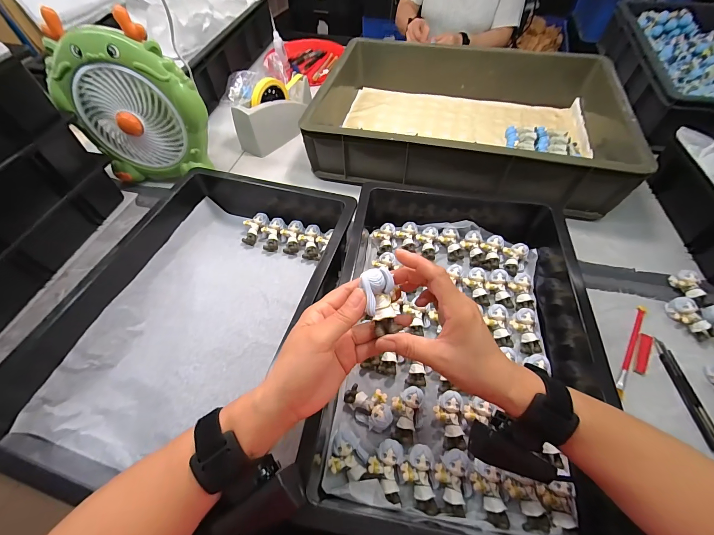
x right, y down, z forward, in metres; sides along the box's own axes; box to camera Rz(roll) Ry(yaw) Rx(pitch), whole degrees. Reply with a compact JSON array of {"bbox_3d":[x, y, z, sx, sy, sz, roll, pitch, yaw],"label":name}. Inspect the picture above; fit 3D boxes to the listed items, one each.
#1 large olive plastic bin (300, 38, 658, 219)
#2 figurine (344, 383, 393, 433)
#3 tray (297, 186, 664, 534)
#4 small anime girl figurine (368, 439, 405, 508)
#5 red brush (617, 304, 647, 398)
[{"bbox_3d":[0.233,-0.338,0.676,0.601,0.159,0.420,13,57,10],"label":"large olive plastic bin"},{"bbox_3d":[0.016,0.176,0.390,0.063,0.034,0.042,31,62,21],"label":"figurine"},{"bbox_3d":[0.133,0.068,0.433,0.363,0.094,0.535,3,55,4],"label":"tray"},{"bbox_3d":[0.033,0.228,0.347,0.038,0.021,0.058,4,56,4],"label":"small anime girl figurine"},{"bbox_3d":[0.404,0.121,0.454,0.013,0.014,0.160,28,61,19],"label":"red brush"}]

